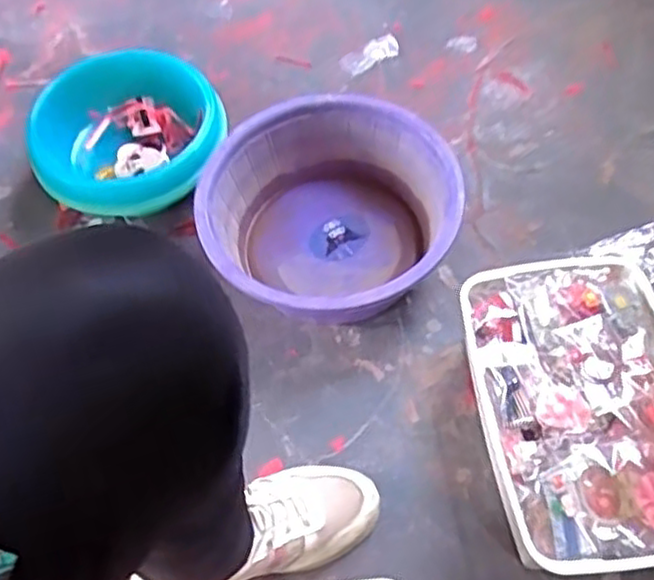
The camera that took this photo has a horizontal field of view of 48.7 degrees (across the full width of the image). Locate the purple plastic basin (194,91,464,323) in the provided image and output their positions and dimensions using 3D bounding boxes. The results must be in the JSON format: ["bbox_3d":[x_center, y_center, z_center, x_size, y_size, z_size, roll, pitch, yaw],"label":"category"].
[{"bbox_3d":[0.002,-0.083,0.822,0.269,0.127,0.271,-2,60,3],"label":"purple plastic basin"}]

